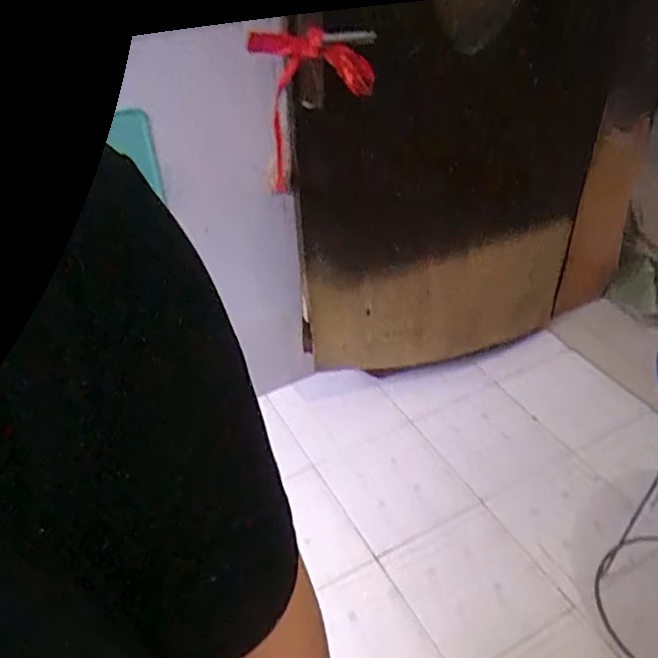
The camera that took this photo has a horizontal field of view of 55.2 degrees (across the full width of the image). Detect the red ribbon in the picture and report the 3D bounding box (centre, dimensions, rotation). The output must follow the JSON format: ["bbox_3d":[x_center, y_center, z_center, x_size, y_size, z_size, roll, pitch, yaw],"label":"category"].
[{"bbox_3d":[-0.030,-0.452,1.269,0.332,0.320,0.033,8,24,44],"label":"red ribbon"}]

